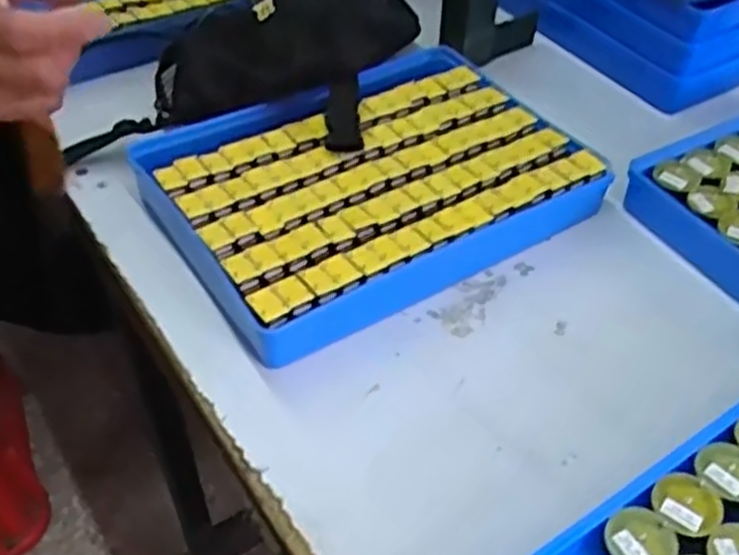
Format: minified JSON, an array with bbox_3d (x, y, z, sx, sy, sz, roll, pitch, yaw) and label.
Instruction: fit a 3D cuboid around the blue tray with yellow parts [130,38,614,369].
[{"bbox_3d":[0.001,-0.075,0.617,0.306,0.051,0.228,-22,50,-22],"label":"blue tray with yellow parts"}]

